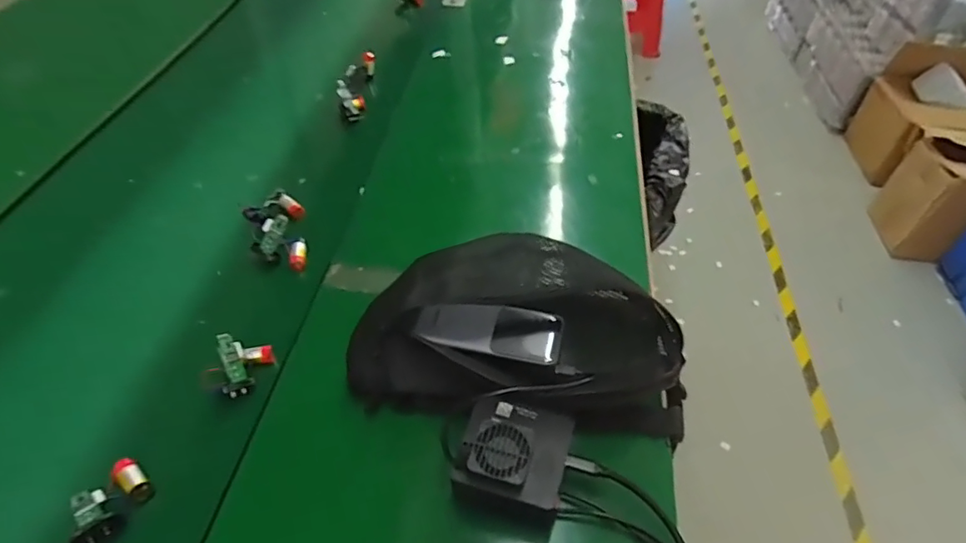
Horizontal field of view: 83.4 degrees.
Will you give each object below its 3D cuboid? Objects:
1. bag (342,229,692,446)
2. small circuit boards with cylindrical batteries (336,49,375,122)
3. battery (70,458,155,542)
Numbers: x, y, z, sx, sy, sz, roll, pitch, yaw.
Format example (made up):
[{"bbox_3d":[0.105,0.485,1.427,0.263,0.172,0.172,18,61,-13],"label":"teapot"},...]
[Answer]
[{"bbox_3d":[0.036,0.048,0.479,0.286,0.069,0.175,4,48,2],"label":"bag"},{"bbox_3d":[-0.190,-0.281,0.818,0.034,0.055,0.137,2,48,0],"label":"small circuit boards with cylindrical batteries"},{"bbox_3d":[-0.283,0.177,0.409,0.057,0.020,0.052,-31,56,-27],"label":"battery"}]

